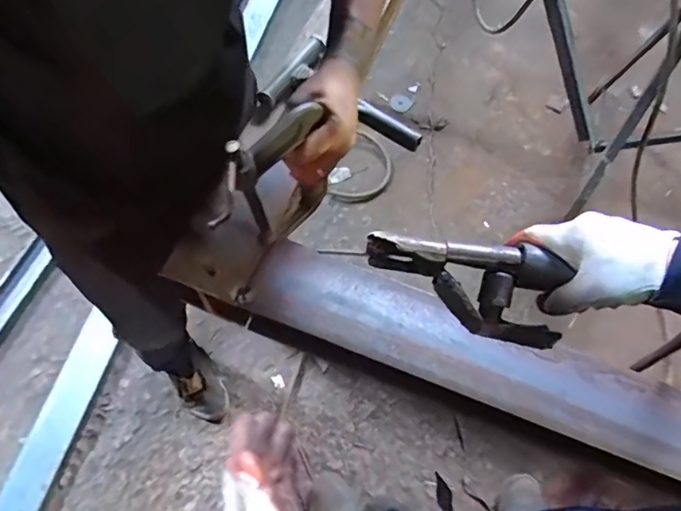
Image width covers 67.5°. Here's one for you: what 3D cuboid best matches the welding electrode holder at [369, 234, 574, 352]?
[{"bbox_3d":[0.116,0.018,0.465,0.185,0.044,0.077,22,70,2],"label":"welding electrode holder"}]

